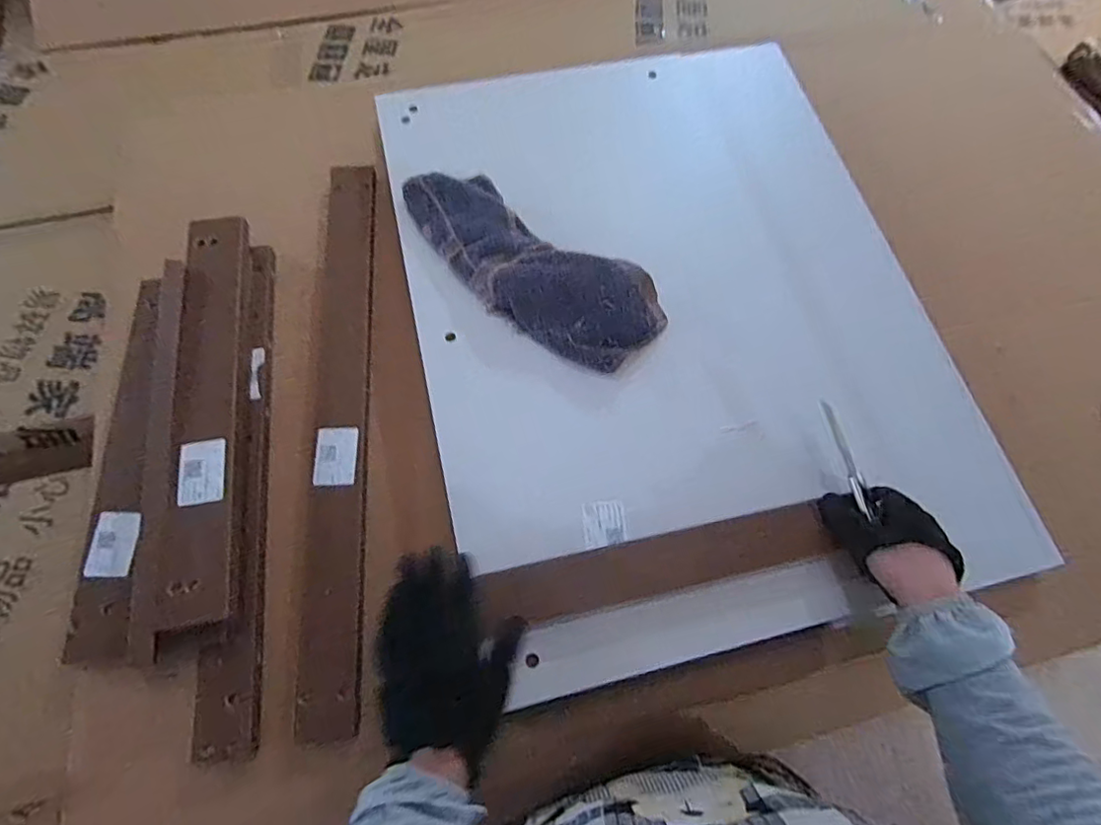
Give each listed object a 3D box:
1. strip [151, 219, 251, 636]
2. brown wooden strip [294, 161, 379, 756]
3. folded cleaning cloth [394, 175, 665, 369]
[{"bbox_3d":[-0.339,-0.014,0.557,0.062,0.024,0.420,-3,69,-15],"label":"strip"},{"bbox_3d":[-0.220,-0.009,0.604,0.057,0.021,0.629,-4,65,-4],"label":"brown wooden strip"},{"bbox_3d":[-0.033,-0.162,0.602,0.322,0.050,0.114,35,71,12],"label":"folded cleaning cloth"}]

